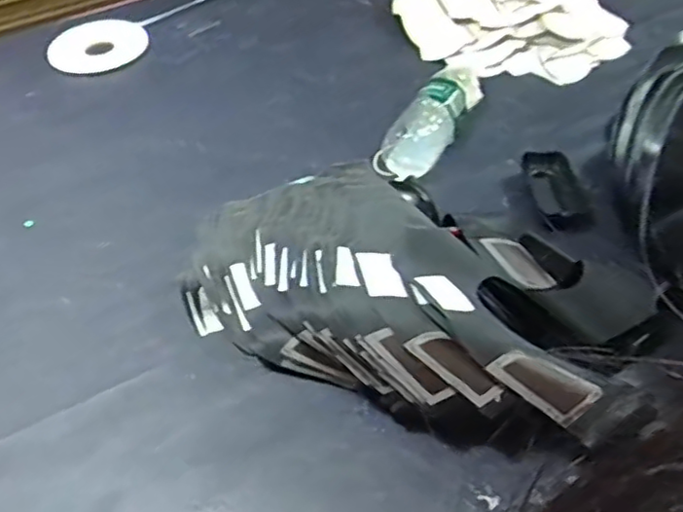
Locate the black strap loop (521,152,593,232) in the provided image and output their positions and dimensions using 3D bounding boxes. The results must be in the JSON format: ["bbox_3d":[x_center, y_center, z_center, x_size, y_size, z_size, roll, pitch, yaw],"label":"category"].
[{"bbox_3d":[0.236,-0.070,0.705,0.061,0.027,0.111,-5,46,-1],"label":"black strap loop"}]

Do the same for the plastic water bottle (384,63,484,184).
[{"bbox_3d":[0.114,-0.168,0.791,0.065,0.063,0.203,19,50,20],"label":"plastic water bottle"}]

